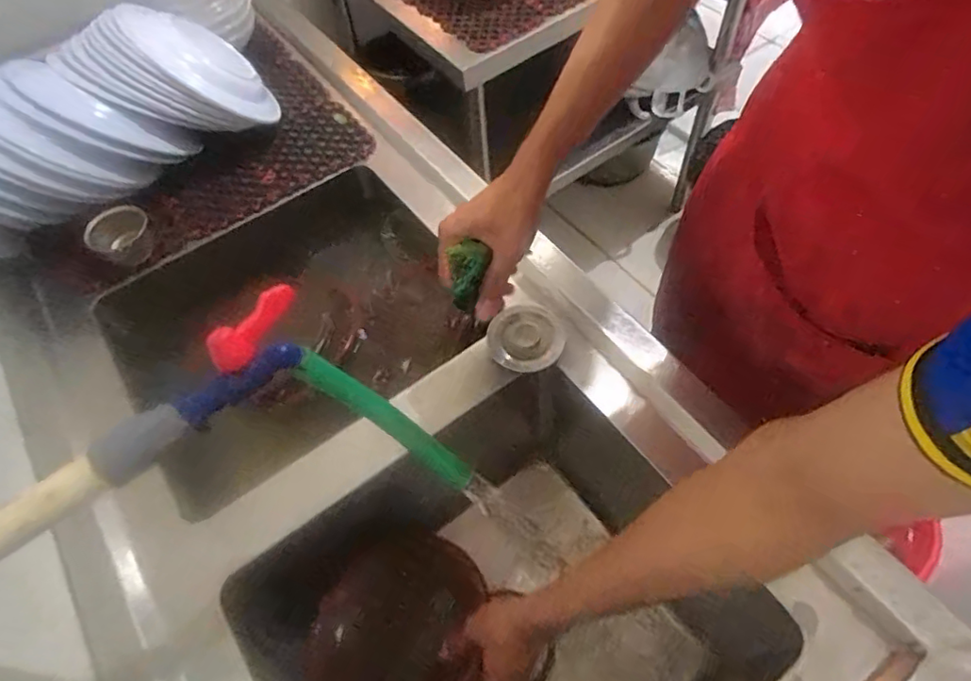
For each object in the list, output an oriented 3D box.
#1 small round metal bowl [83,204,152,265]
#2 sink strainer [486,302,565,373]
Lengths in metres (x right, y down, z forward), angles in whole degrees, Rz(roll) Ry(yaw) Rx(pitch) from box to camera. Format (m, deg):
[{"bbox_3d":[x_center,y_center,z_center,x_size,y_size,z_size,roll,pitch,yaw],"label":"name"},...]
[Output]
[{"bbox_3d":[-0.467,-0.134,0.748,0.067,0.047,0.073,-2,59,4],"label":"small round metal bowl"},{"bbox_3d":[0.045,-0.005,0.642,0.081,0.013,0.077,-2,59,4],"label":"sink strainer"}]

